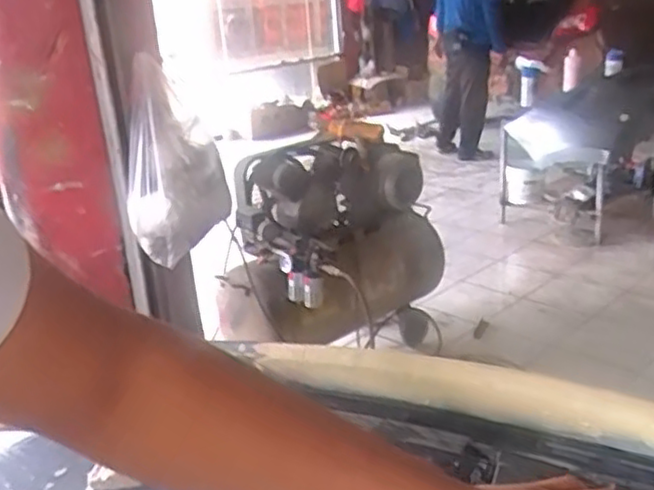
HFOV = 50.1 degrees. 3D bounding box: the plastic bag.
[{"bbox_3d":[-0.302,-0.165,1.386,0.190,0.396,0.152,-7,-10,-6],"label":"plastic bag"}]

